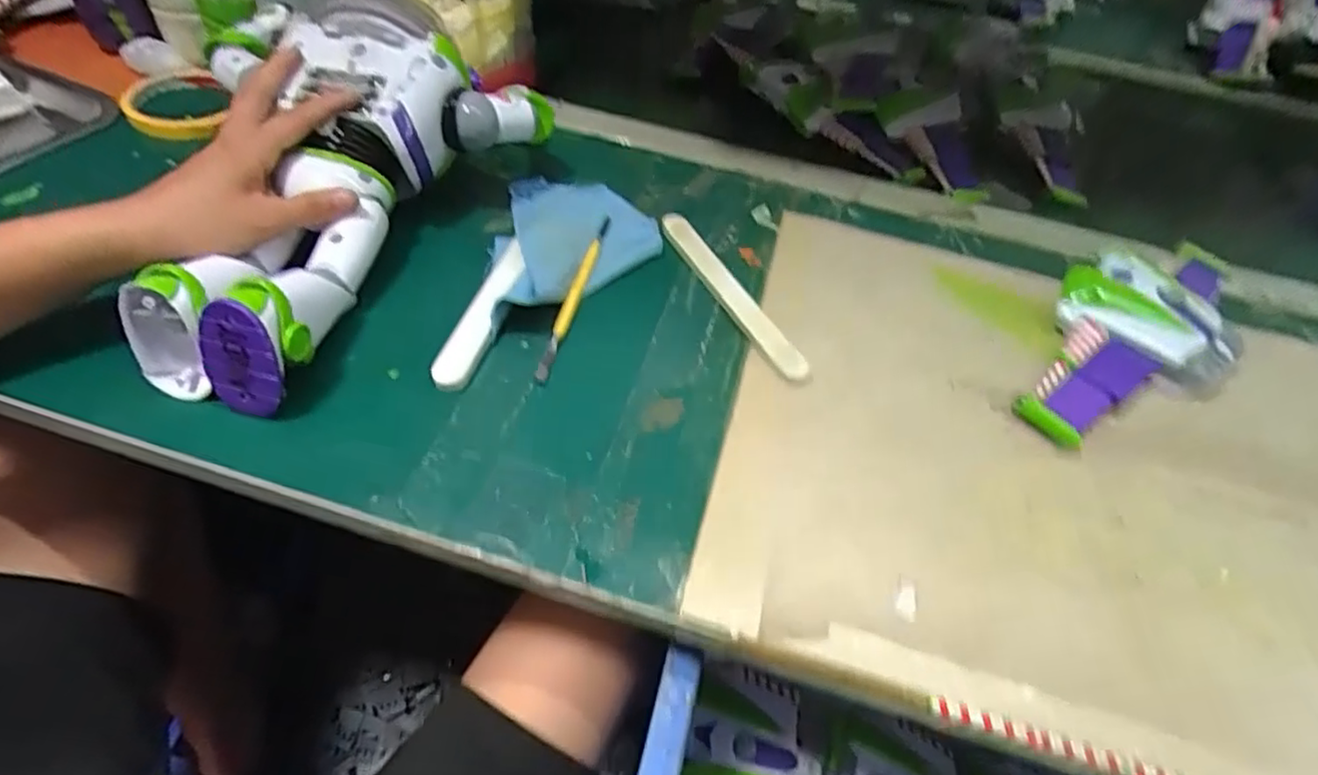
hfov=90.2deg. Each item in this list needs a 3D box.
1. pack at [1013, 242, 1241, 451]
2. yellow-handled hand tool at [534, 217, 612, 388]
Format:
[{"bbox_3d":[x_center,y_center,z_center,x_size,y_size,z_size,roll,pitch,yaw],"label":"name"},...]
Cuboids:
[{"bbox_3d":[0.308,-0.036,0.441,0.206,0.038,0.114,-25,56,-25],"label":"pack"},{"bbox_3d":[-0.055,-0.066,0.438,0.009,0.005,0.164,12,49,3],"label":"yellow-handled hand tool"}]

